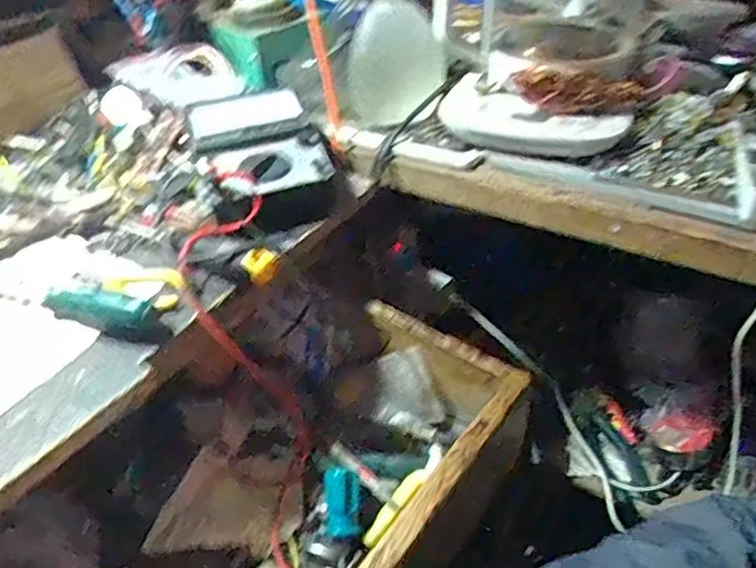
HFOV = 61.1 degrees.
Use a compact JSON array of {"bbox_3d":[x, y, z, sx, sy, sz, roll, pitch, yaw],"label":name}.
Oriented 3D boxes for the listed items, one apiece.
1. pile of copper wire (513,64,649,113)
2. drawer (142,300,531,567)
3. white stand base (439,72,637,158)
[{"bbox_3d":[0.175,-0.170,0.564,0.109,0.033,0.031,8,41,15],"label":"pile of copper wire"},{"bbox_3d":[-0.076,0.178,0.483,0.243,0.100,0.387,23,47,30],"label":"drawer"},{"bbox_3d":[0.133,-0.143,0.577,0.161,0.042,0.070,24,47,31],"label":"white stand base"}]

